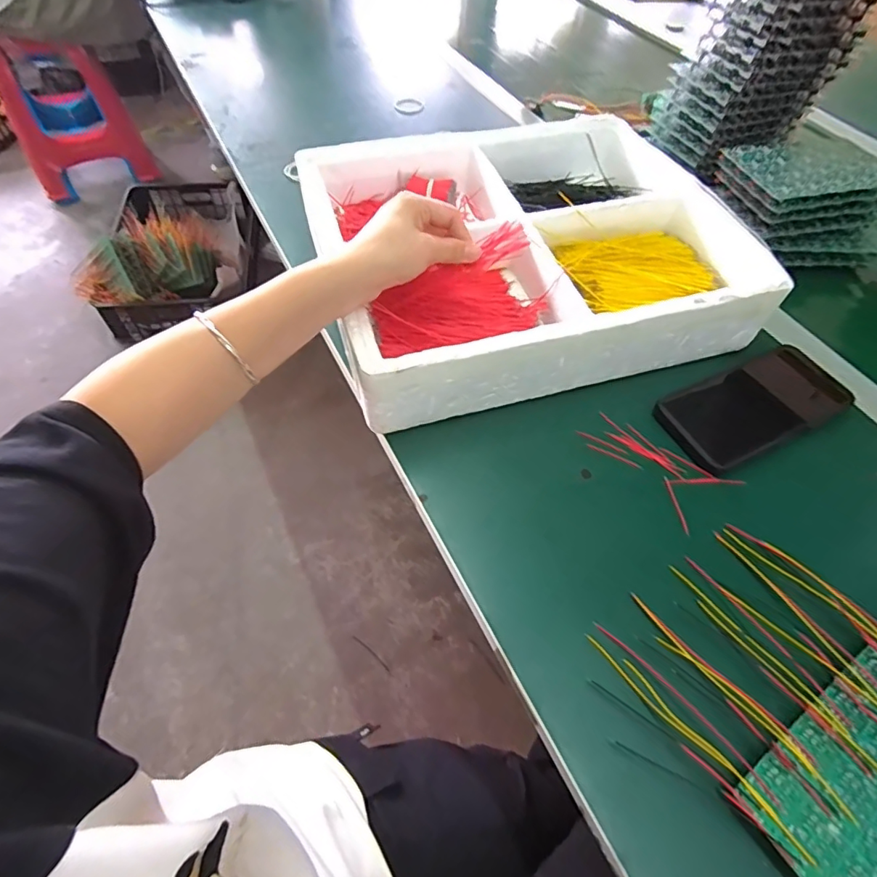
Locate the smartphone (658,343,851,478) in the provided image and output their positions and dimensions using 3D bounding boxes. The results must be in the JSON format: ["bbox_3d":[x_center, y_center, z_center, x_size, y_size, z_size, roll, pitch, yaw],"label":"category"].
[{"bbox_3d":[0.279,-0.030,0.445,0.172,0.012,0.083,-22,54,-17],"label":"smartphone"}]

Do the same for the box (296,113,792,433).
[{"bbox_3d":[0.086,-0.197,0.491,0.376,0.082,0.311,-15,60,-7],"label":"box"}]

